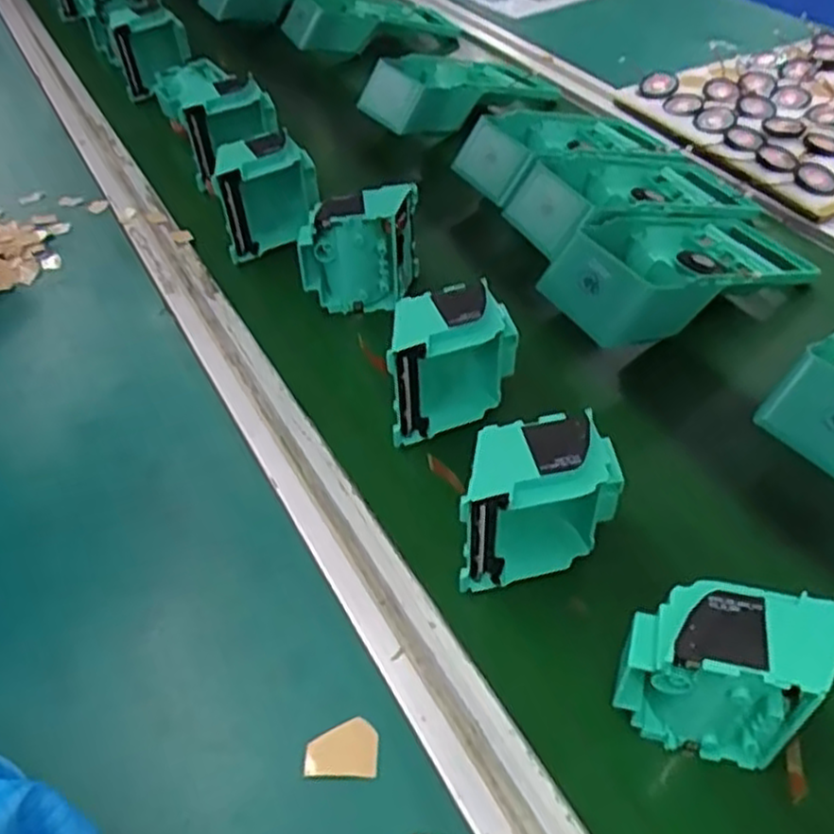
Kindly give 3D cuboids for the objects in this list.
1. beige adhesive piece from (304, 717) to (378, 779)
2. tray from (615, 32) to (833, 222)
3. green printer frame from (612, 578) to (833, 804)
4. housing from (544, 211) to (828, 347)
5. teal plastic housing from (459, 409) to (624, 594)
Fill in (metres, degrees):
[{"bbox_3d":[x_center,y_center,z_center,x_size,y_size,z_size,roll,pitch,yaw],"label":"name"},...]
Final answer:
[{"bbox_3d":[-0.031,0.138,0.316,0.030,0.004,0.023,0,47,4],"label":"beige adhesive piece"},{"bbox_3d":[0.385,-0.279,0.681,0.316,0.018,0.245,-19,48,-14],"label":"tray"},{"bbox_3d":[0.121,0.102,0.299,0.073,0.075,0.042,16,50,18],"label":"green printer frame"},{"bbox_3d":[0.182,-0.103,0.514,0.196,0.057,0.085,-22,49,-16],"label":"housing"},{"bbox_3d":[0.054,0.041,0.362,0.082,0.080,0.040,-16,48,-11],"label":"teal plastic housing"}]

